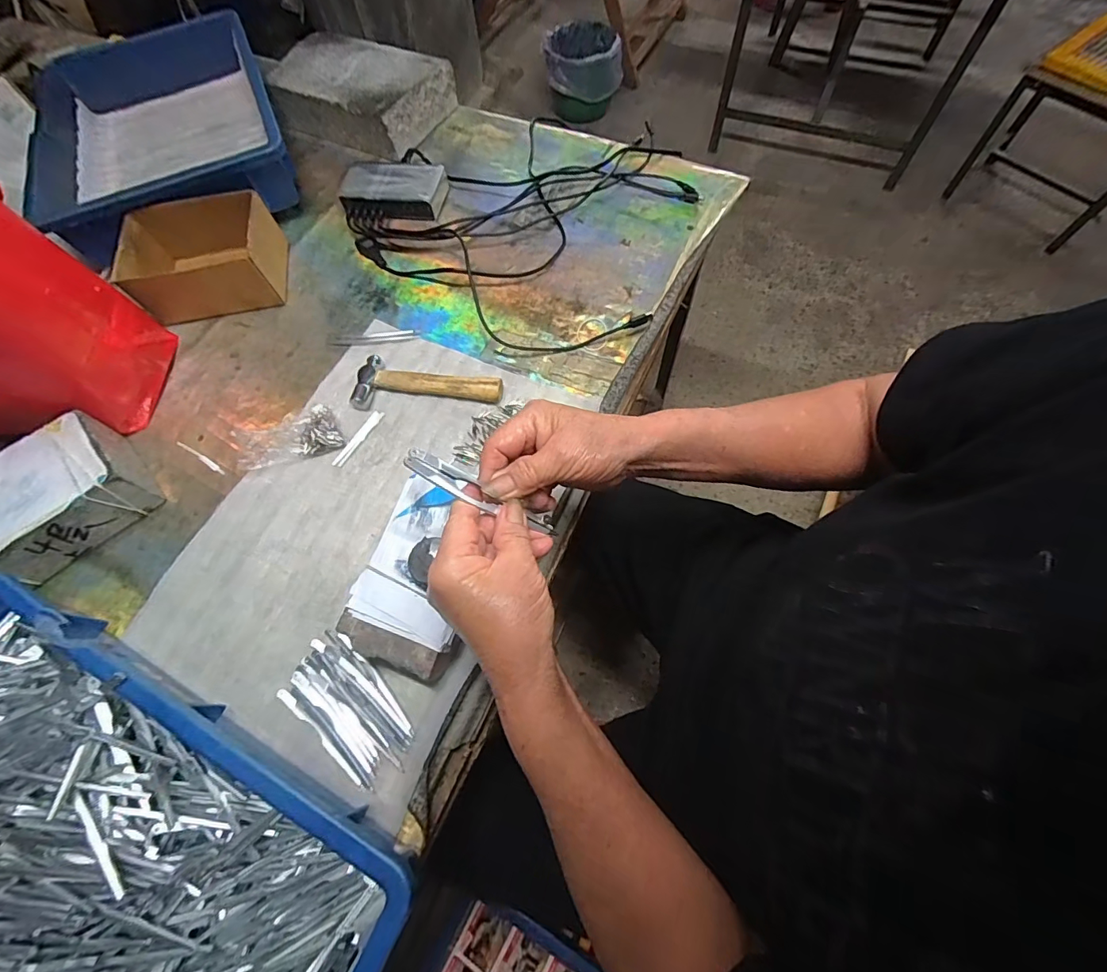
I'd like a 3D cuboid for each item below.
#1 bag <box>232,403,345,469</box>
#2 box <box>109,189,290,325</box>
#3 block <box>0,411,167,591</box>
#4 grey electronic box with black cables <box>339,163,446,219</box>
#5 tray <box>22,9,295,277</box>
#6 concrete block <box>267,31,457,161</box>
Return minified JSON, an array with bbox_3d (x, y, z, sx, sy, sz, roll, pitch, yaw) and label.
[{"bbox_3d":[-0.270,-0.053,0.477,0.092,0.034,0.058,-25,67,-8],"label":"bag"},{"bbox_3d":[-0.408,-0.269,0.559,0.159,0.070,0.116,-13,66,-2],"label":"box"},{"bbox_3d":[-0.475,0.014,0.442,0.148,0.060,0.104,-43,71,-14],"label":"block"},{"bbox_3d":[-0.207,-0.384,0.615,0.127,0.035,0.075,0,66,3],"label":"grey electronic box with black cables"},{"bbox_3d":[-0.525,-0.487,0.646,0.276,0.097,0.407,-24,67,-7],"label":"tray"},{"bbox_3d":[-0.281,-0.572,0.688,0.235,0.062,0.148,23,69,13],"label":"concrete block"}]

